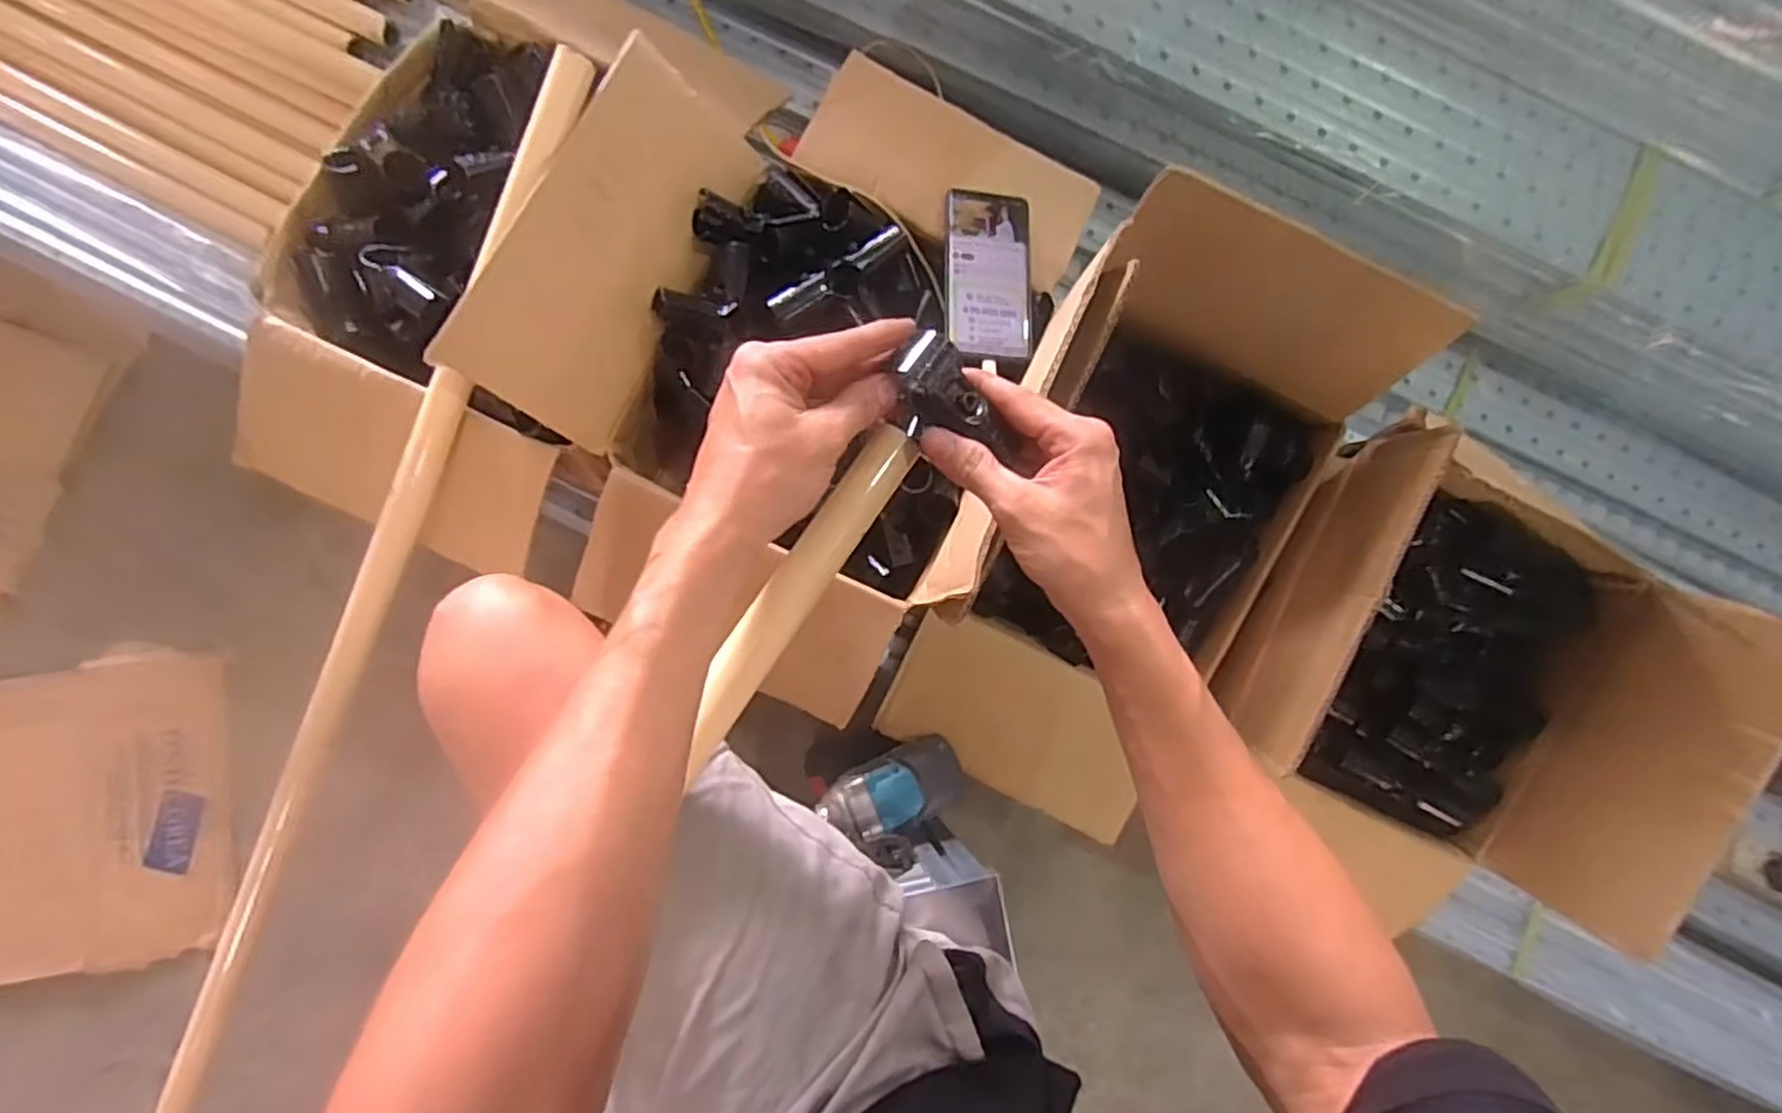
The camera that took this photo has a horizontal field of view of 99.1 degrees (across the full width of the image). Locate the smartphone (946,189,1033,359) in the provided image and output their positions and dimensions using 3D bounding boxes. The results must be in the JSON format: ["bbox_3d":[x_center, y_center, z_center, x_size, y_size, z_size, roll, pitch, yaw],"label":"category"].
[{"bbox_3d":[0.086,-0.247,0.660,0.075,0.009,0.162,2,75,-5],"label":"smartphone"}]

